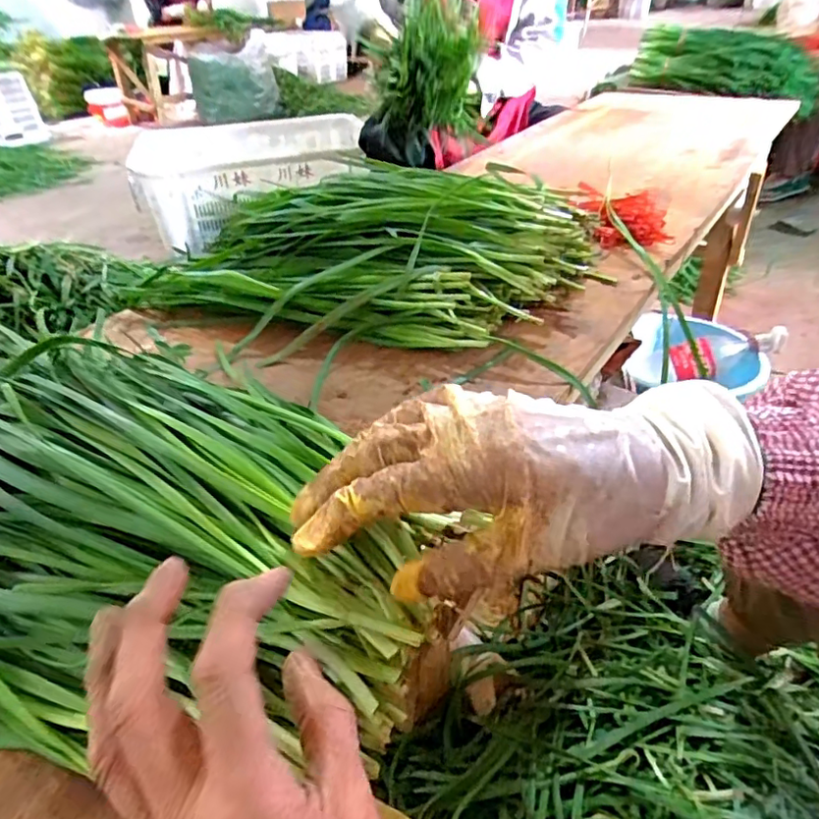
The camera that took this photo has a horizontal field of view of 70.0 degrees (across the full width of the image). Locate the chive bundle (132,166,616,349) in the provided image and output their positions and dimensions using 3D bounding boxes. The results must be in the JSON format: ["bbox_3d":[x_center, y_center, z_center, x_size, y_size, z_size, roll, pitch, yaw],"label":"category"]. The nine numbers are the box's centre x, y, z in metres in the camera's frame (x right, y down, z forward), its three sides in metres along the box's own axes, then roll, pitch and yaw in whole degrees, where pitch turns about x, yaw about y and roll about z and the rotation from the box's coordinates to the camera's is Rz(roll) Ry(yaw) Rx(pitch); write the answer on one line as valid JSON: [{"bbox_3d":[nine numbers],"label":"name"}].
[{"bbox_3d":[-0.052,-0.173,0.619,0.483,0.109,0.213,7,38,12],"label":"chive bundle"}]

